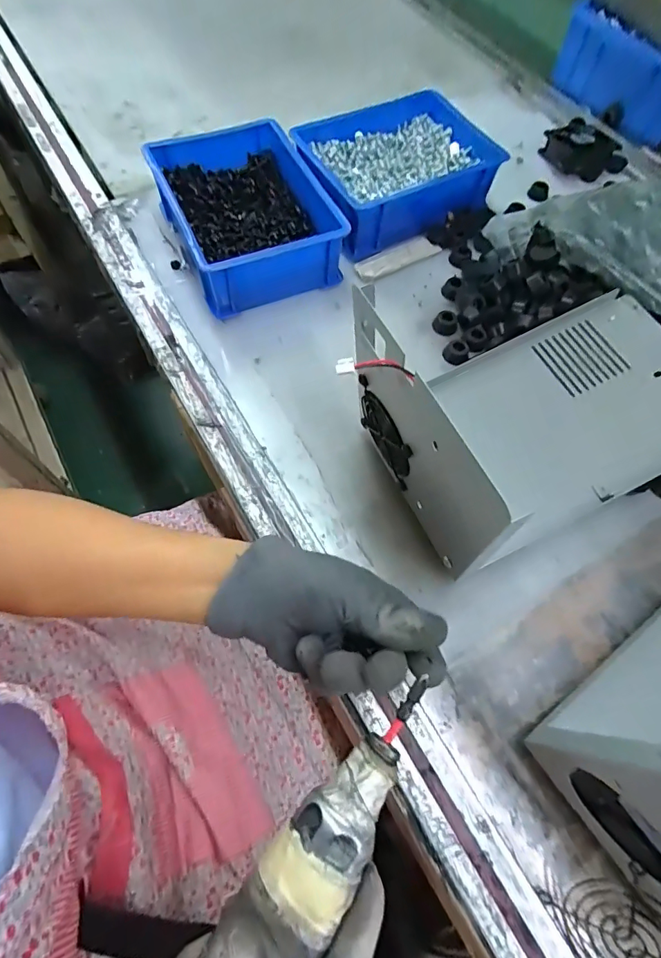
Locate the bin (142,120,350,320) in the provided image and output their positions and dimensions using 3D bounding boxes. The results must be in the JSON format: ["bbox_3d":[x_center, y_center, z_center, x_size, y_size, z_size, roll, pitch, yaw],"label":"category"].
[{"bbox_3d":[-0.083,-0.268,0.480,0.146,0.068,0.183,-22,68,-13],"label":"bin"}]

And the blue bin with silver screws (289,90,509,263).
[{"bbox_3d":[0.071,-0.344,0.524,0.198,0.062,0.154,-26,69,-14],"label":"blue bin with silver screws"}]

